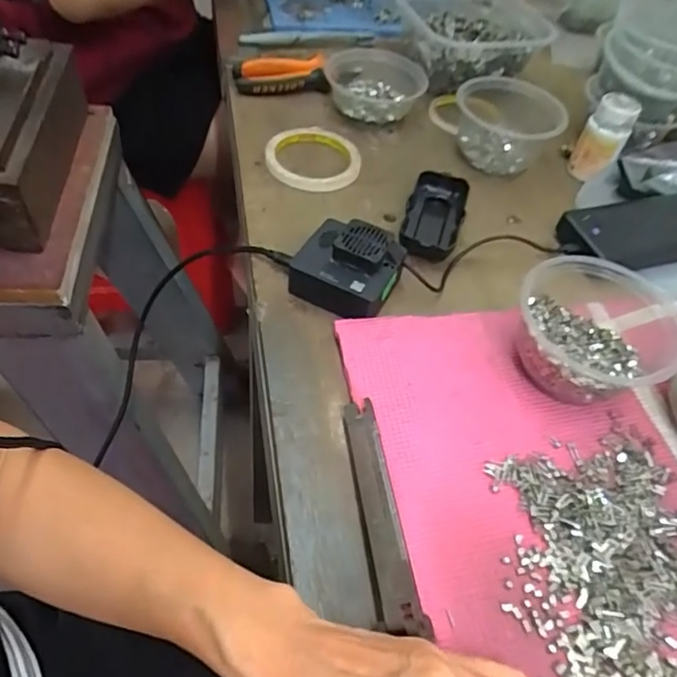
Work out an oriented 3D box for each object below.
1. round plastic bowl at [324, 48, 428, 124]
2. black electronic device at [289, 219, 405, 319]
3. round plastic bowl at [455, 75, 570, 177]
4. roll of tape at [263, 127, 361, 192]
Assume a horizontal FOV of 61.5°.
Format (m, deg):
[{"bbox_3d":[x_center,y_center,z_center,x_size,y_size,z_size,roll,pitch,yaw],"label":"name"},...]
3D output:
[{"bbox_3d":[0.043,-0.294,0.667,0.112,0.048,0.097,10,52,3],"label":"round plastic bowl"},{"bbox_3d":[0.007,-0.060,0.476,0.082,0.045,0.074,23,53,13],"label":"black electronic device"},{"bbox_3d":[0.190,-0.242,0.629,0.120,0.053,0.123,2,52,-3],"label":"round plastic bowl"},{"bbox_3d":[-0.026,-0.190,0.596,0.097,0.019,0.095,2,52,-3],"label":"roll of tape"}]

